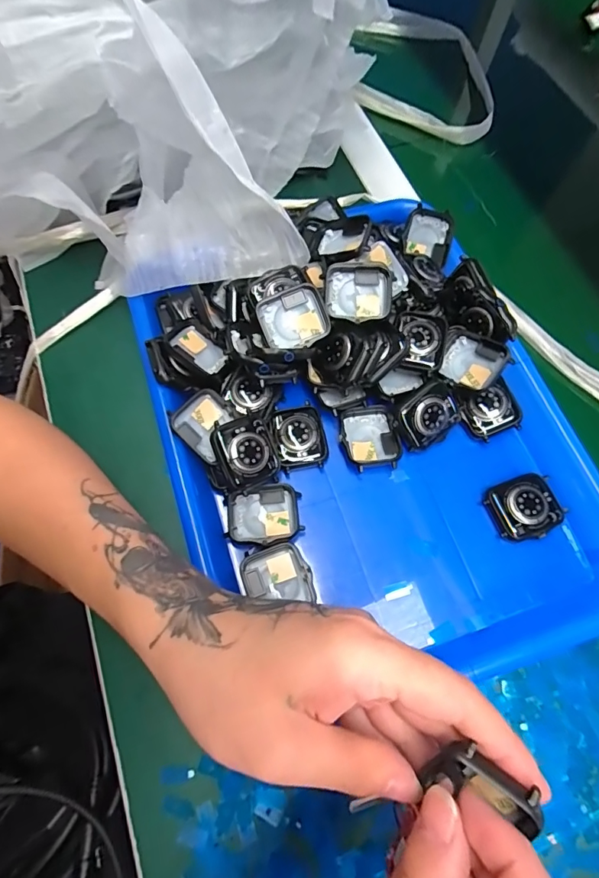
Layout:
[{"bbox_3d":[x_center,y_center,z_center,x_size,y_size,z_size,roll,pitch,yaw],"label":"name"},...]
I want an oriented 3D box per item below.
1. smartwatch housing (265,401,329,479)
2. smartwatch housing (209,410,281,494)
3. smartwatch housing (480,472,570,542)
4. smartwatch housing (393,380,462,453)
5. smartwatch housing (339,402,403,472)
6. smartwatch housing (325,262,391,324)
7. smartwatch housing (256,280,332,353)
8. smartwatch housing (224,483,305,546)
[{"bbox_3d":[-0.001,-0.002,0.302,0.036,0.012,0.044,-15,70,-7],"label":"smartwatch housing"},{"bbox_3d":[-0.033,0.008,0.281,0.037,0.008,0.044,-19,92,-21],"label":"smartwatch housing"},{"bbox_3d":[0.144,0.044,0.288,0.045,0.014,0.038,-20,71,-9],"label":"smartwatch housing"},{"bbox_3d":[0.086,-0.014,0.299,0.042,0.012,0.038,-31,104,2],"label":"smartwatch housing"},{"bbox_3d":[0.047,0.000,0.303,0.037,0.012,0.044,-12,70,-6],"label":"smartwatch housing"},{"bbox_3d":[0.038,-0.096,0.294,0.041,0.010,0.039,0,87,-4],"label":"smartwatch housing"},{"bbox_3d":[-0.003,-0.078,0.286,0.043,0.014,0.036,-18,70,-8],"label":"smartwatch housing"},{"bbox_3d":[-0.022,0.049,0.283,0.046,0.016,0.037,-12,70,-6],"label":"smartwatch housing"}]

